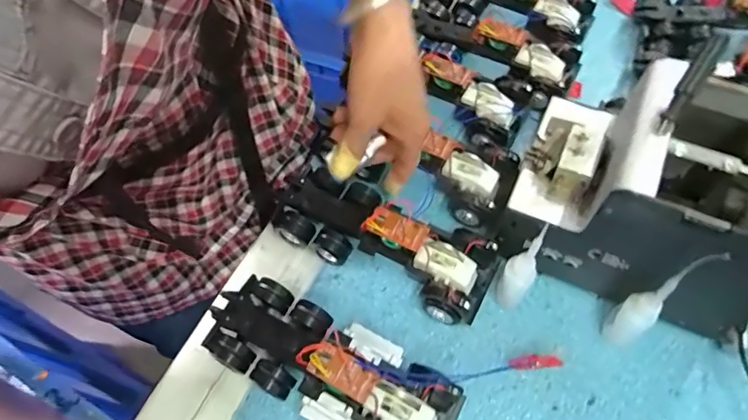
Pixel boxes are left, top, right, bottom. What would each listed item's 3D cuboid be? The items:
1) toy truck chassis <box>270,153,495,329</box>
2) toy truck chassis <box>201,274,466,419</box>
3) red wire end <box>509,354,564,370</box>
[{"bbox_3d":[0.007,0.019,0.415,0.190,0.054,0.076,25,65,16],"label":"toy truck chassis"},{"bbox_3d":[-0.034,0.117,0.364,0.192,0.058,0.073,26,66,17],"label":"toy truck chassis"},{"bbox_3d":[0.124,0.117,0.378,0.038,0.014,0.010,-11,58,25],"label":"red wire end"}]

